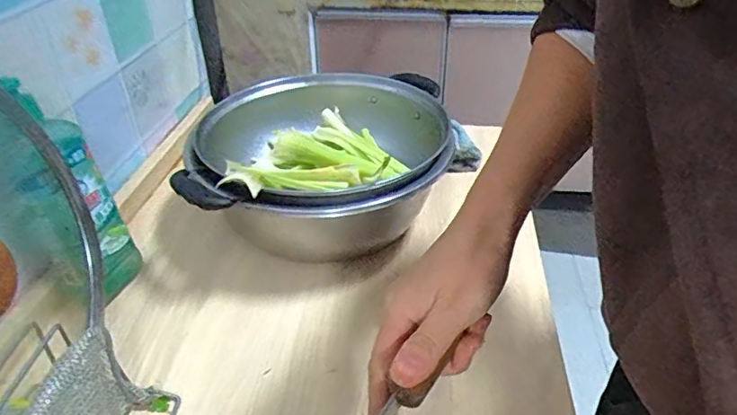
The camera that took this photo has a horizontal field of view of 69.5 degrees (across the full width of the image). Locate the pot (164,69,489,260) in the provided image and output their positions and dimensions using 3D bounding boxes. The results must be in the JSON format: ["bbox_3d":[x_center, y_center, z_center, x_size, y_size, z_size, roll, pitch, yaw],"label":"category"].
[{"bbox_3d":[-0.049,-0.039,0.609,0.282,0.129,0.265,0,35,0],"label":"pot"}]

